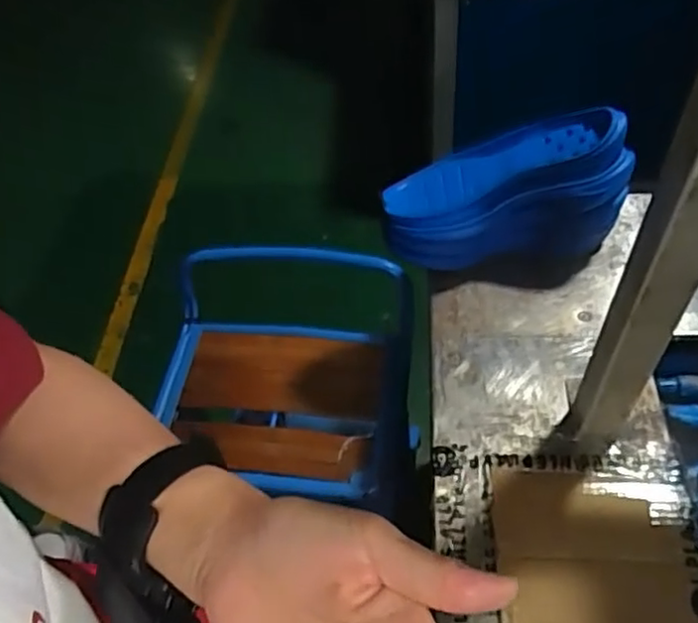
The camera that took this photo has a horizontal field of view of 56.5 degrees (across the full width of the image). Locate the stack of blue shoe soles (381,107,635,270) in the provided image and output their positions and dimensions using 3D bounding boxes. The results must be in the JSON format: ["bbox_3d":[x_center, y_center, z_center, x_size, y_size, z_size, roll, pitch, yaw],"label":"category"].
[{"bbox_3d":[0.176,-0.137,0.775,0.266,0.170,0.117,-3,51,4],"label":"stack of blue shoe soles"}]

